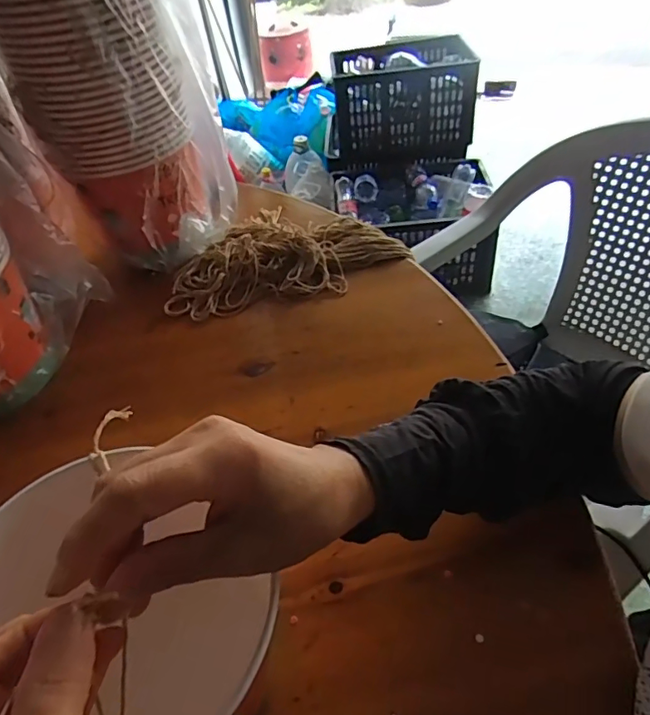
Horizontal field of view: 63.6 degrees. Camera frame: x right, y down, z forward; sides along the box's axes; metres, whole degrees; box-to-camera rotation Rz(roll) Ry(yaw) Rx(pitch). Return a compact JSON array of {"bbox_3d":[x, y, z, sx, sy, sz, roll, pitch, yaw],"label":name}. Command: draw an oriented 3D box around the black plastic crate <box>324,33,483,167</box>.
[{"bbox_3d":[0.250,-0.862,1.778,0.494,0.341,0.293,-1,48,7],"label":"black plastic crate"}]

